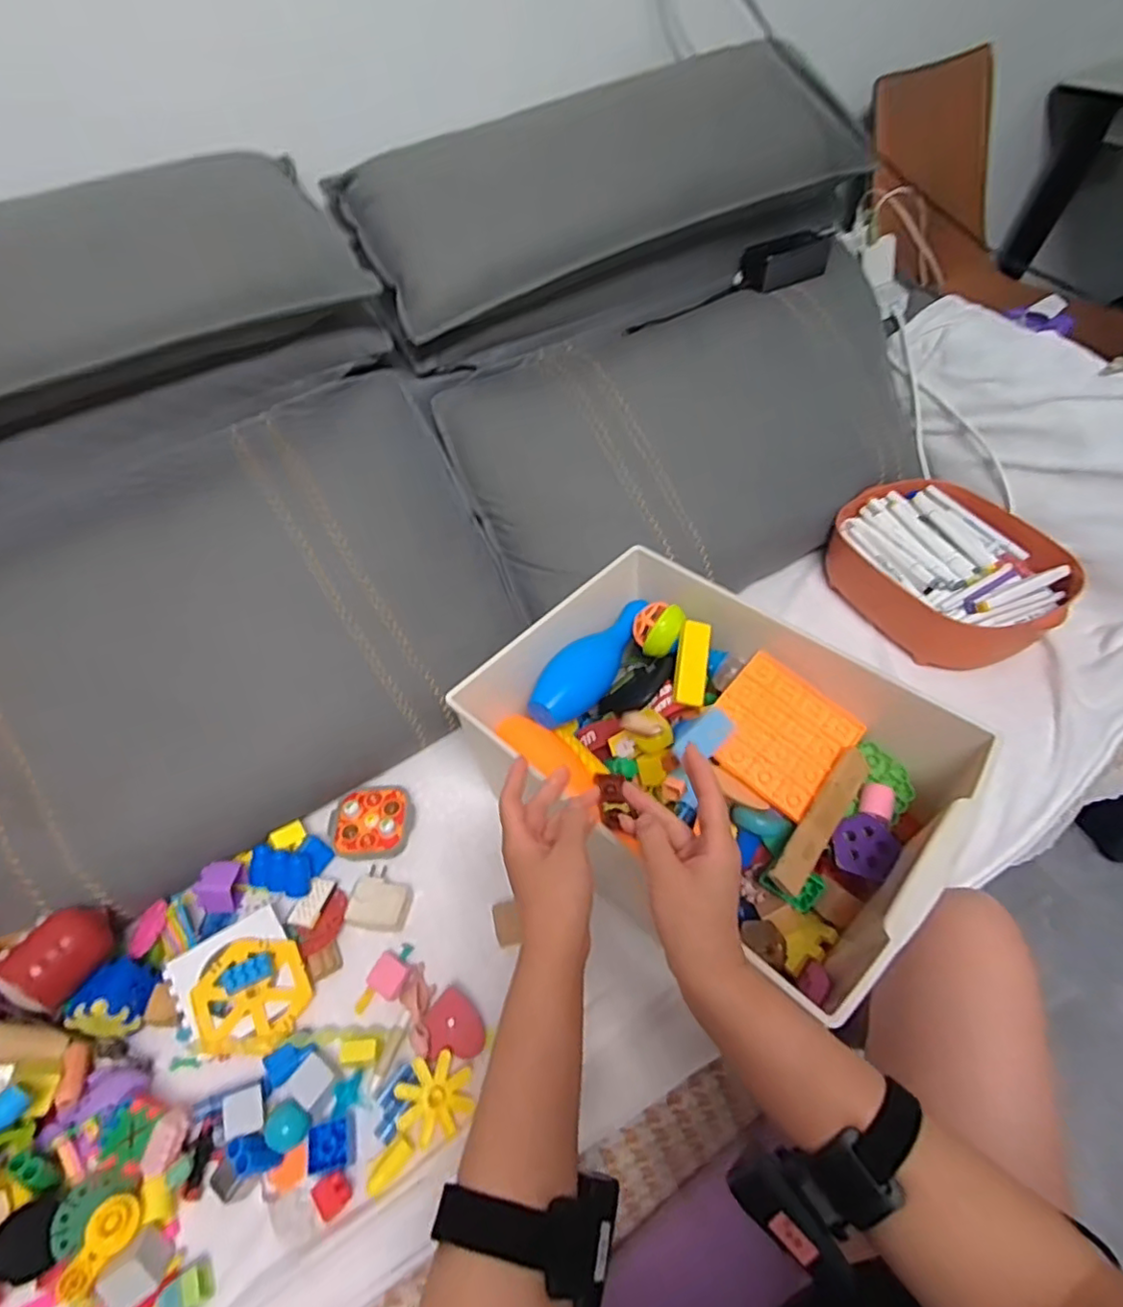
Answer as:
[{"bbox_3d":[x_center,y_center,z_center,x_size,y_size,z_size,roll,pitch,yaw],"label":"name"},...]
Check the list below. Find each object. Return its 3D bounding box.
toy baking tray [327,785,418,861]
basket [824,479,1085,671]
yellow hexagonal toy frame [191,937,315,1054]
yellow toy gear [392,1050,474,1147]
[{"bbox_3d":[-0.206,0.182,0.677,0.087,0.027,0.081,-3,53,-1],"label":"toy baking tray"},{"bbox_3d":[0.494,-0.109,0.820,0.205,0.090,0.277,-22,55,-15],"label":"basket"},{"bbox_3d":[-0.278,0.308,0.564,0.089,0.010,0.094,-21,62,-30],"label":"yellow hexagonal toy frame"},{"bbox_3d":[-0.104,0.364,0.513,0.060,0.014,0.057,-14,53,-9],"label":"yellow toy gear"}]

